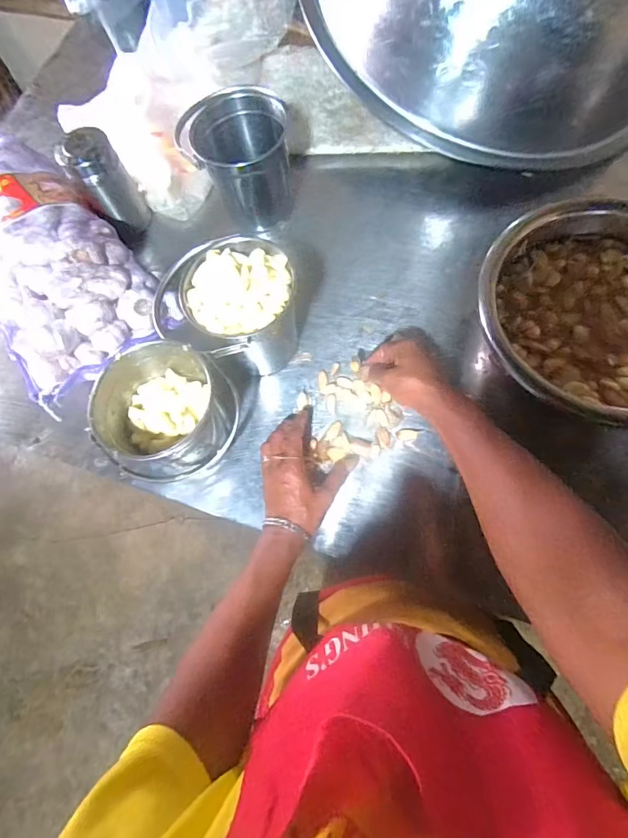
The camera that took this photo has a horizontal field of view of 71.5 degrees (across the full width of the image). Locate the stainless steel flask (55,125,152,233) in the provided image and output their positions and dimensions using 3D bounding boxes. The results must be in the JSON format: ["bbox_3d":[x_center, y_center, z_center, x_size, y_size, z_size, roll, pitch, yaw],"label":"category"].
[{"bbox_3d":[-0.312,-0.352,0.655,0.080,0.136,0.058,-34,71,-7],"label":"stainless steel flask"}]

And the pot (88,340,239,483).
[{"bbox_3d":[-0.177,-0.001,0.529,0.125,0.137,0.136,-2,71,5],"label":"pot"}]

